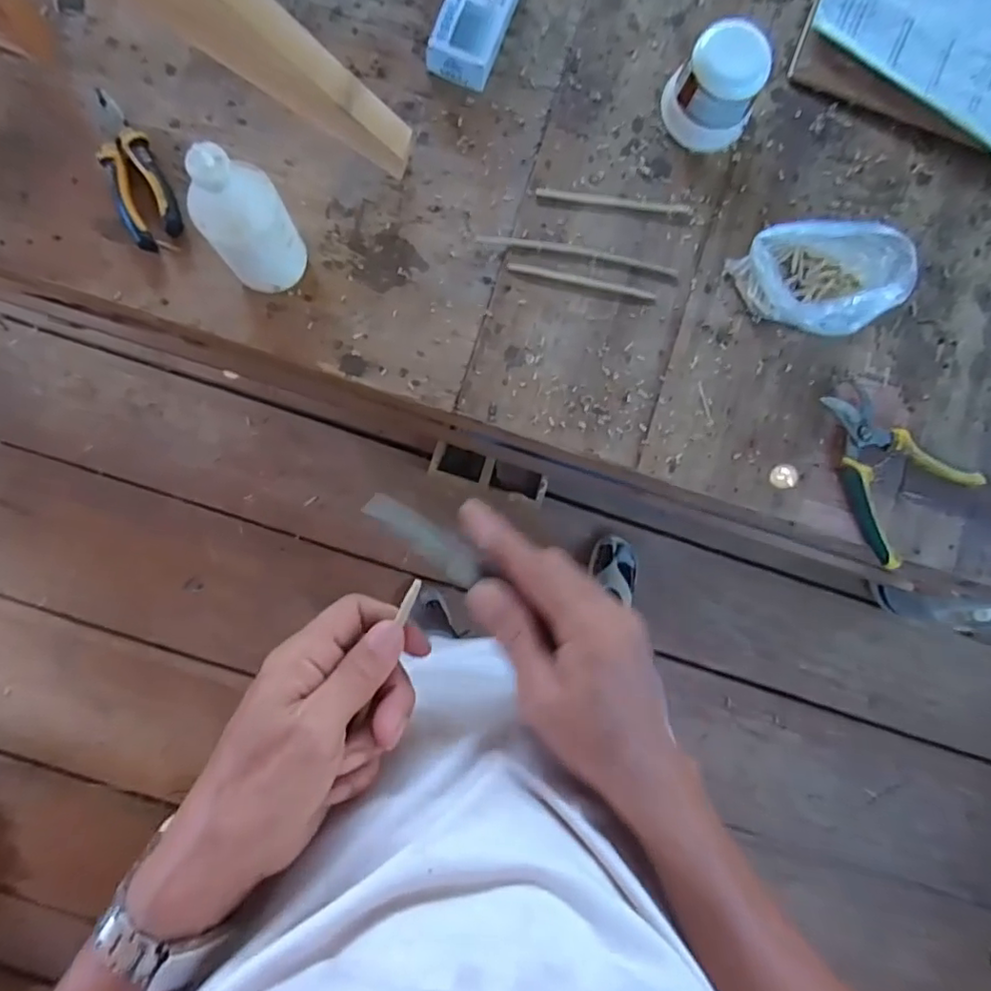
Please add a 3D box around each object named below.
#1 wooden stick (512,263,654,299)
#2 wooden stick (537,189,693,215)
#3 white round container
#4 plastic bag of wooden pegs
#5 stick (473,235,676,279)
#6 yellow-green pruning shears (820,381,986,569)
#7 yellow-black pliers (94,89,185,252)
[{"bbox_3d":[0.091,-0.224,0.622,0.155,0.006,0.010,12,86,-2],"label":"wooden stick"},{"bbox_3d":[0.126,-0.311,0.630,0.164,0.004,0.011,6,86,-2],"label":"wooden stick"},{"bbox_3d":[0.220,-0.408,0.595,0.087,0.075,0.080,0,86,-3],"label":"white round container"},{"bbox_3d":[0.319,-0.218,0.588,0.109,0.084,0.137,-44,89,-5],"label":"plastic bag of wooden pegs"},{"bbox_3d":[0.086,-0.253,0.620,0.209,0.007,0.016,11,86,-2],"label":"stick"},{"bbox_3d":[0.392,-0.028,0.607,0.166,0.028,0.131,44,85,1],"label":"yellow-green pruning shears"},{"bbox_3d":[-0.361,-0.325,0.589,0.056,0.022,0.162,-25,88,-4],"label":"yellow-black pliers"}]

